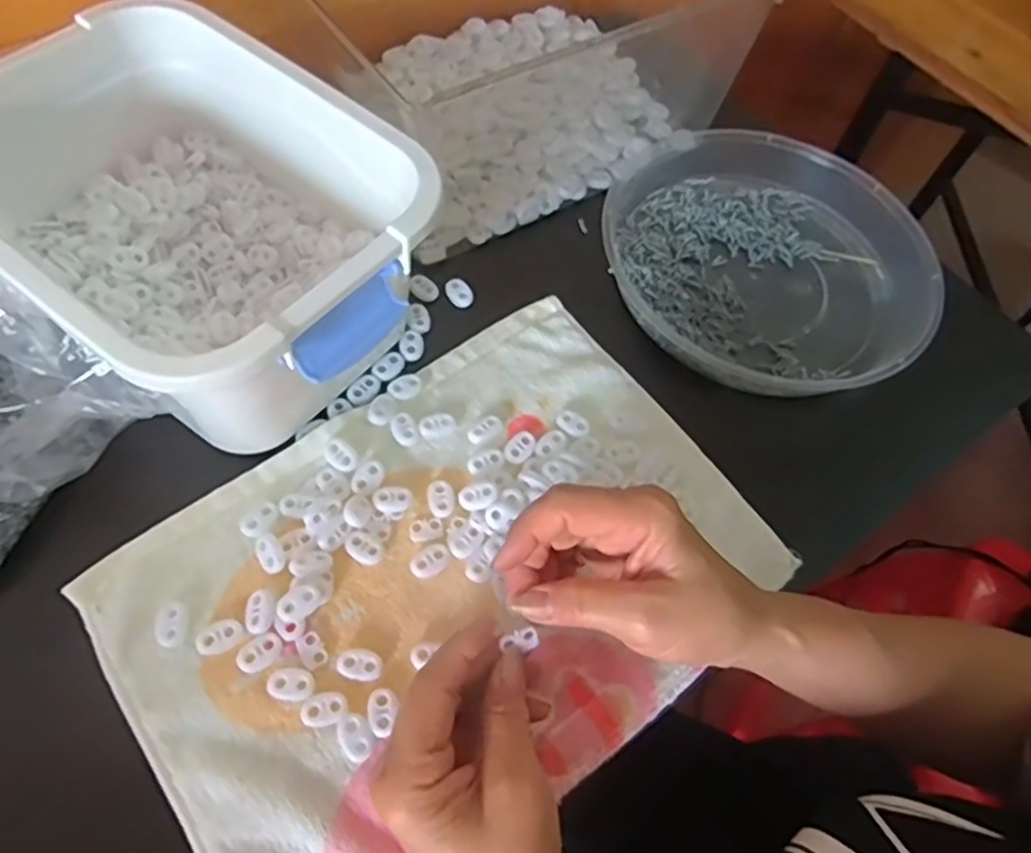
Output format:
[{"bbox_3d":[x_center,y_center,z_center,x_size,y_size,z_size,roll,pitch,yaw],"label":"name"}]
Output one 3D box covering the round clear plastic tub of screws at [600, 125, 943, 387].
[{"bbox_3d":[0.175,-0.117,0.506,0.230,0.042,0.218,3,61,-5],"label":"round clear plastic tub of screws"}]

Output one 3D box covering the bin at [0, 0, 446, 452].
[{"bbox_3d":[-0.181,-0.105,0.407,0.253,0.125,0.187,36,63,13],"label":"bin"}]

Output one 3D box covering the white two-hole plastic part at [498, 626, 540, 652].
[{"bbox_3d":[0.002,0.099,0.326,0.018,0.004,0.010,-14,59,-11],"label":"white two-hole plastic part"}]

